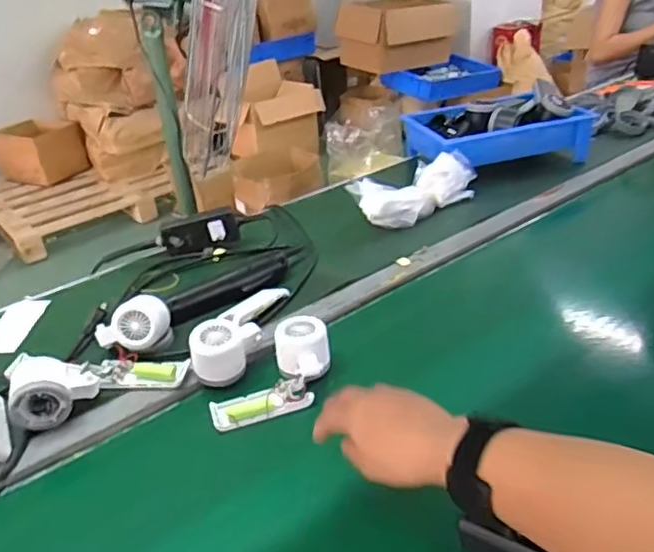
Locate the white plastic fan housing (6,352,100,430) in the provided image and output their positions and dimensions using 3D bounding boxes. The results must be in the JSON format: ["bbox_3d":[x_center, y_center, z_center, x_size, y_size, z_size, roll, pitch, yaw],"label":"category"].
[{"bbox_3d":[-0.294,0.118,0.659,0.087,0.048,0.069,-19,33,-21],"label":"white plastic fan housing"}]

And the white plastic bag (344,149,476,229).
[{"bbox_3d":[0.145,-0.145,1.029,0.222,0.076,0.103,-29,37,-34],"label":"white plastic bag"}]

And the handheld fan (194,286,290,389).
[{"bbox_3d":[-0.107,0.054,0.742,0.069,0.060,0.183,3,31,14],"label":"handheld fan"}]

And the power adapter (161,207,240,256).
[{"bbox_3d":[-0.196,-0.068,0.955,0.115,0.050,0.028,-12,31,-10],"label":"power adapter"}]

